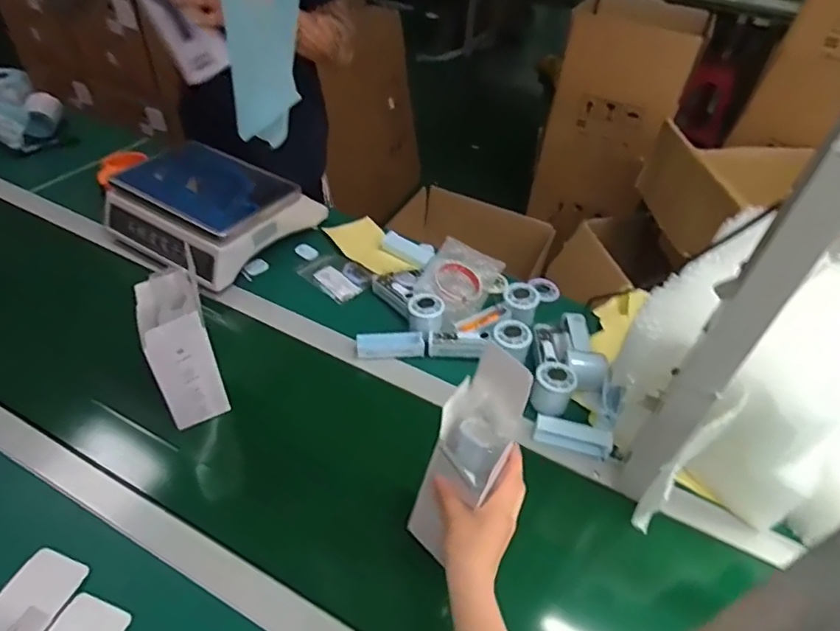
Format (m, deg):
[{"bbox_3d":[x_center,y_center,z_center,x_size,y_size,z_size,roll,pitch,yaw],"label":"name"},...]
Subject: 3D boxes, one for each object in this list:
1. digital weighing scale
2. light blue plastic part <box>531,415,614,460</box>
[{"bbox_3d":[-0.376,-0.198,0.983,0.277,0.127,0.277,26,48,19],"label":"digital weighing scale"},{"bbox_3d":[0.208,0.164,0.731,0.102,0.021,0.032,17,46,12],"label":"light blue plastic part"}]

